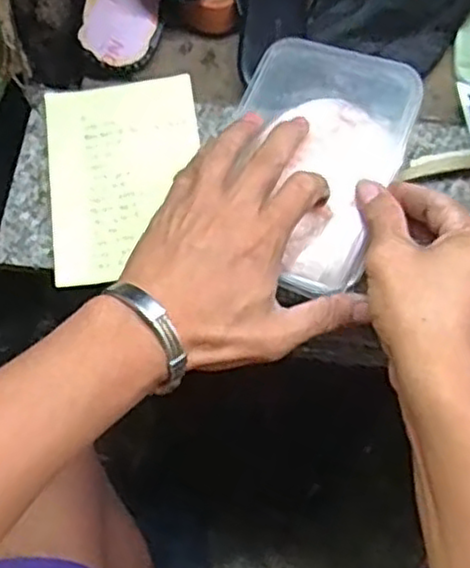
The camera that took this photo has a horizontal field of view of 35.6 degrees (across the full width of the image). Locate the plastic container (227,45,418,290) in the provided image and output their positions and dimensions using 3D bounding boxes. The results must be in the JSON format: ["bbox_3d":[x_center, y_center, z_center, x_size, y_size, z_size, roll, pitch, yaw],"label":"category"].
[{"bbox_3d":[0.052,-0.084,0.503,0.114,0.051,0.163,20,68,9],"label":"plastic container"}]

